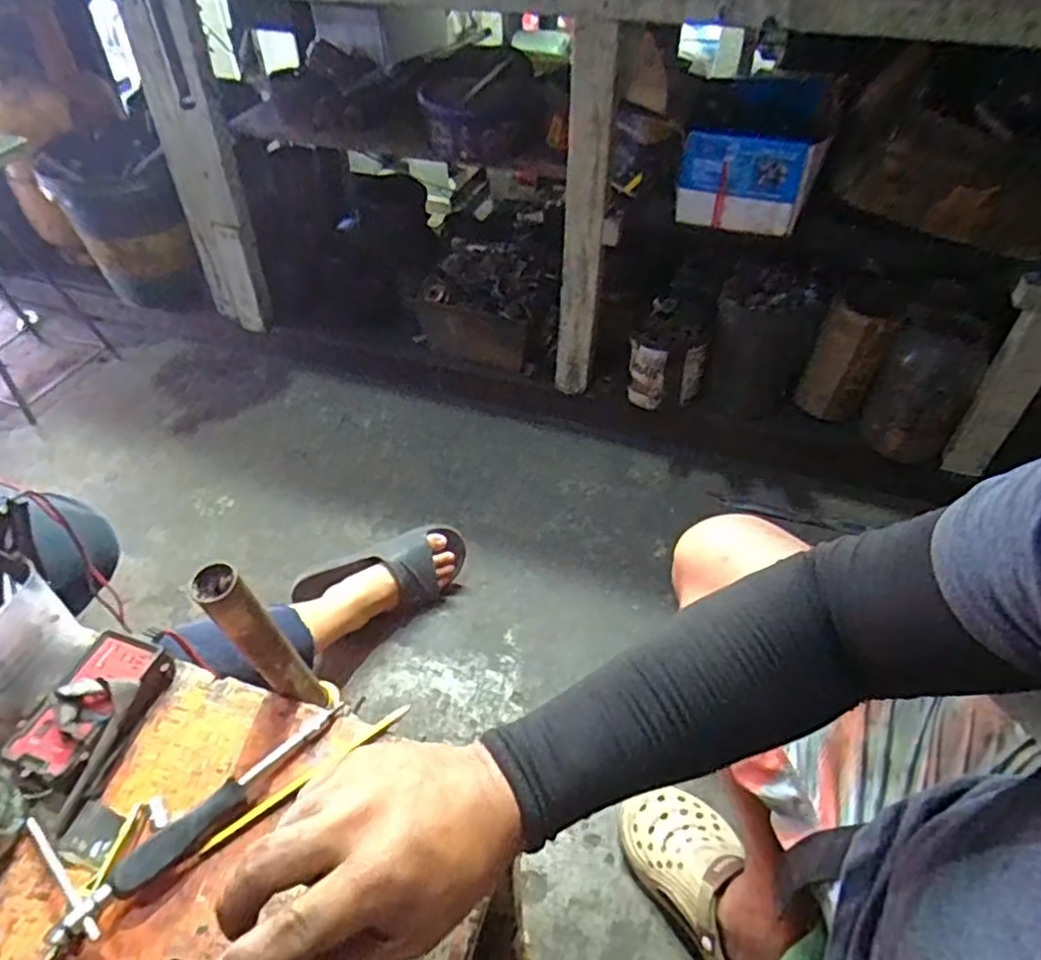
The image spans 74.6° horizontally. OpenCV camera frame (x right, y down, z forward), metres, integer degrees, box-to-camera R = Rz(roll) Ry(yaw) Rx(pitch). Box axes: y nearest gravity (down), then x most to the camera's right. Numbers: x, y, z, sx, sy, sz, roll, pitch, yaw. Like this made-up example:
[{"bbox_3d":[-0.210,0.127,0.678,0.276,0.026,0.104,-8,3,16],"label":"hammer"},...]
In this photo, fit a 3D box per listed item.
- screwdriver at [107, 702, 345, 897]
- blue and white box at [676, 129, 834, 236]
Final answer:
[{"bbox_3d":[-0.188,0.208,0.458,0.018,0.027,0.163,33,54,28],"label":"screwdriver"},{"bbox_3d":[0.354,-0.463,1.071,0.202,0.143,0.061,8,46,8],"label":"blue and white box"}]

